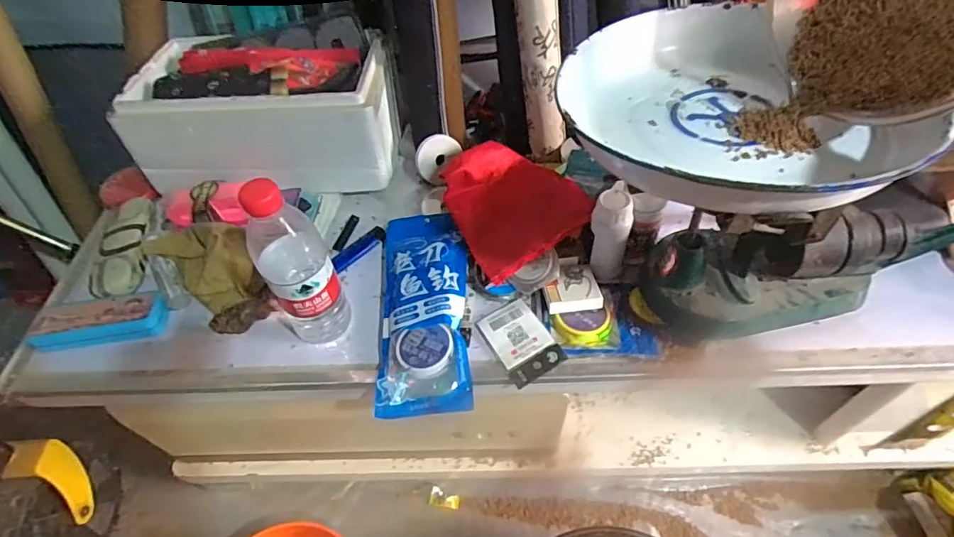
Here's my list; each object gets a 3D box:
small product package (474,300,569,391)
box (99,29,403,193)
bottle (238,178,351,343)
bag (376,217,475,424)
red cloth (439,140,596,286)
[{"bbox_3d":[0.046,0.074,0.540,0.058,0.009,0.090,-24,54,-15],"label":"small product package"},{"bbox_3d":[-0.277,-0.205,0.684,0.320,0.124,0.205,0,52,4],"label":"box"},{"bbox_3d":[-0.176,-0.001,0.495,0.066,0.211,0.067,-29,55,-18],"label":"bottle"},{"bbox_3d":[-0.060,0.036,0.565,0.096,0.025,0.255,-5,51,0],"label":"bag"},{"bbox_3d":[0.035,-0.081,0.615,0.133,0.051,0.196,-23,54,-14],"label":"red cloth"}]

